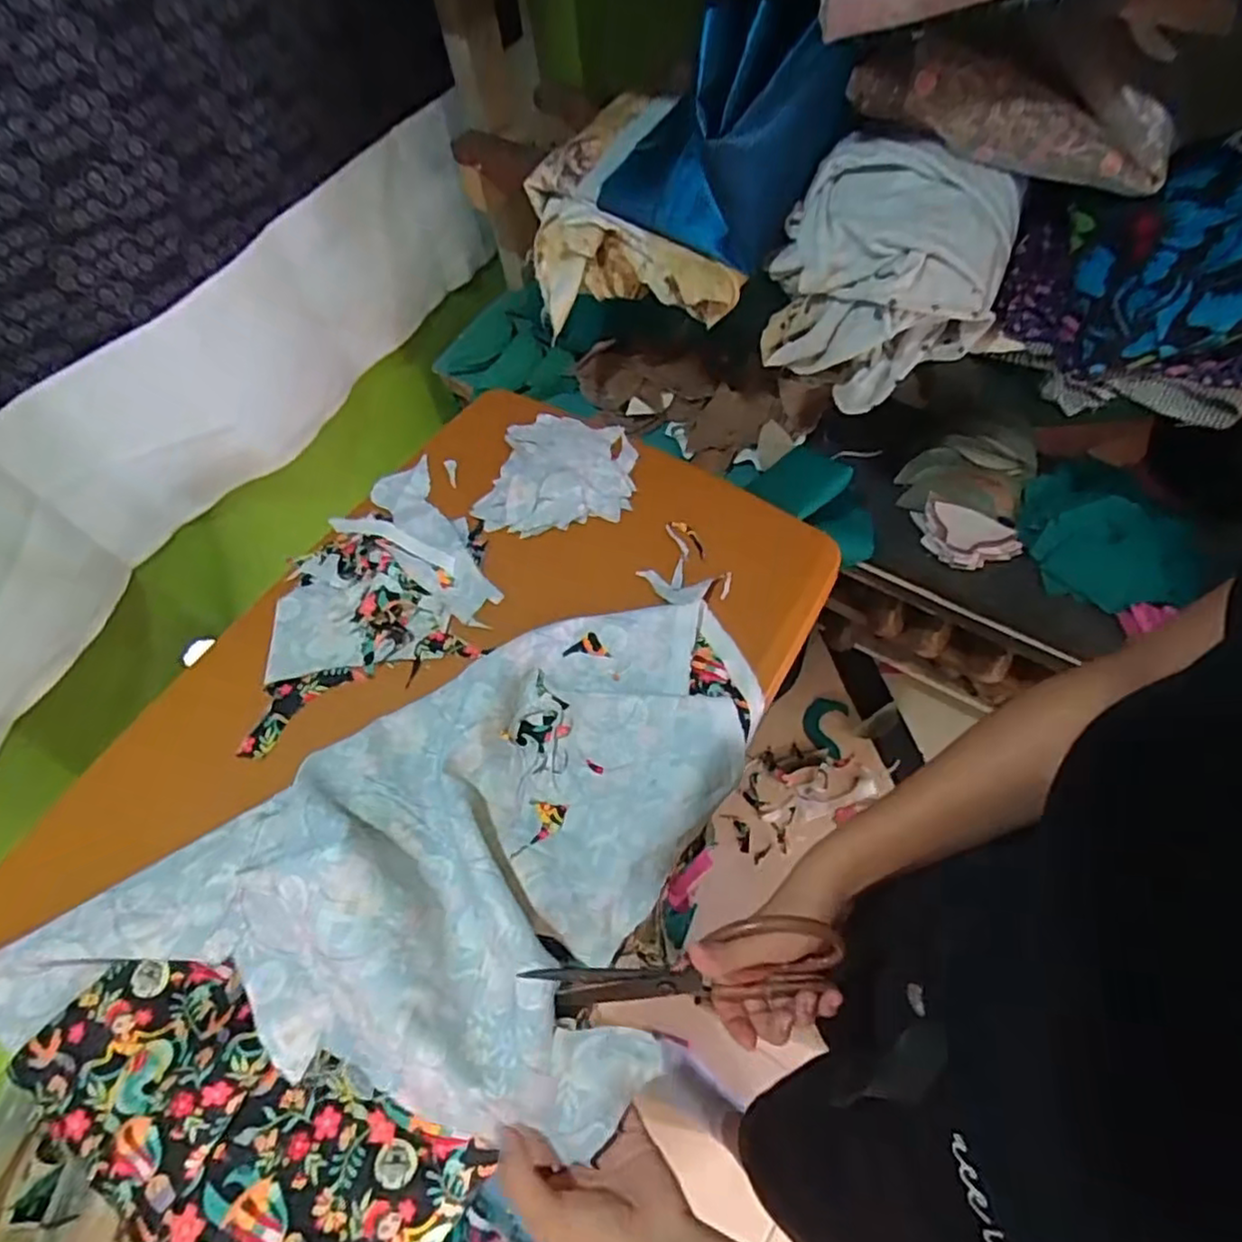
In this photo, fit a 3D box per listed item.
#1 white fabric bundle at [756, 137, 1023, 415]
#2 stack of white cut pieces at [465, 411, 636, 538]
[{"bbox_3d":[0.232,-0.306,0.622,0.185,0.159,0.136,14,63,11],"label":"white fabric bundle"},{"bbox_3d":[-0.064,-0.162,0.754,0.156,0.017,0.164,13,63,11],"label":"stack of white cut pieces"}]

